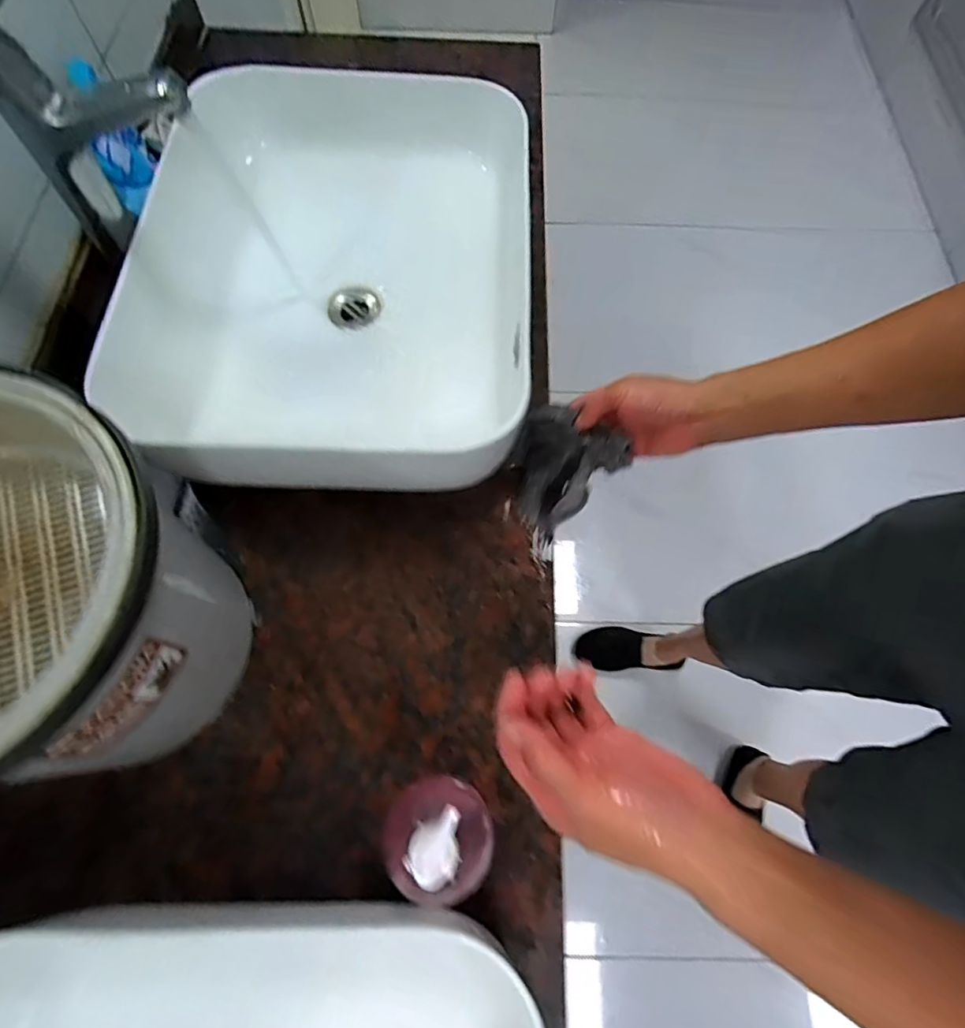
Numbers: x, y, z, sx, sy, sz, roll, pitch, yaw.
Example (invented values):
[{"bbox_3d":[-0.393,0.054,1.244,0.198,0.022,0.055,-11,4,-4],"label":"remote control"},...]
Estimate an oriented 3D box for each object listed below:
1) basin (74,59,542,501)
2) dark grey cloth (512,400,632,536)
[{"bbox_3d":[-0.157,-0.265,0.623,0.397,0.127,0.492,1,67,-1],"label":"basin"},{"bbox_3d":[0.077,-0.041,0.554,0.101,0.094,0.082,22,69,8],"label":"dark grey cloth"}]

